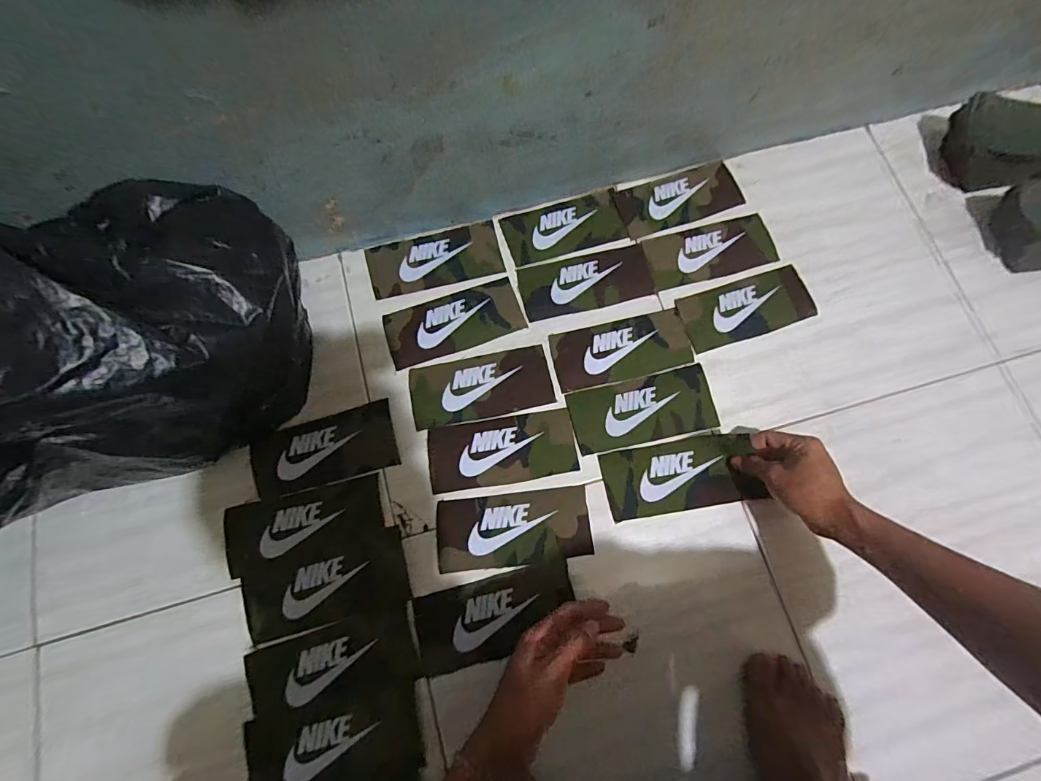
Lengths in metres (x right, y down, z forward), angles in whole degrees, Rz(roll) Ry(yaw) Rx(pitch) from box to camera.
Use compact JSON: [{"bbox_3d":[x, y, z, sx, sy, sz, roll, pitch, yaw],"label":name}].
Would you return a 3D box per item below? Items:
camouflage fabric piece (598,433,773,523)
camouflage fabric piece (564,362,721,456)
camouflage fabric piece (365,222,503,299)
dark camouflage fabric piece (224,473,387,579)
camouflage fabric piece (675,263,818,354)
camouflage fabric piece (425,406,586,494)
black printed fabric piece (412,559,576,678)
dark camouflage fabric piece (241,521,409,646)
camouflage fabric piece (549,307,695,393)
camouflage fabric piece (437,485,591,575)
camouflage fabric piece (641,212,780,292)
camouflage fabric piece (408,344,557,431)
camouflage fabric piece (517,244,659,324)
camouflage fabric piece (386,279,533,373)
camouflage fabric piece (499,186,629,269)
[{"bbox_3d":[0.189,0.100,0.518,0.174,0.019,0.081,-10,75,1],"label":"camouflage fabric piece"},{"bbox_3d":[0.151,0.024,0.540,0.174,0.005,0.079,-13,76,-5],"label":"camouflage fabric piece"},{"bbox_3d":[-0.115,-0.176,0.592,0.175,0.006,0.080,-15,78,-4],"label":"camouflage fabric piece"},{"bbox_3d":[-0.245,0.153,0.499,0.173,0.007,0.076,-13,74,-4],"label":"dark camouflage fabric piece"},{"bbox_3d":[0.300,-0.110,0.576,0.179,0.008,0.078,-18,76,-6],"label":"camouflage fabric piece"},{"bbox_3d":[-0.021,0.071,0.526,0.173,0.004,0.076,-9,76,-4],"label":"camouflage fabric piece"},{"bbox_3d":[-0.026,0.248,0.482,0.173,0.007,0.080,-15,77,-3],"label":"black printed fabric piece"},{"bbox_3d":[-0.213,0.215,0.482,0.171,0.010,0.078,-15,76,-5],"label":"dark camouflage fabric piece"},{"bbox_3d":[0.129,-0.053,0.560,0.173,0.004,0.078,-13,76,-5],"label":"camouflage fabric piece"},{"bbox_3d":[-0.007,0.159,0.505,0.173,0.005,0.078,-6,73,0],"label":"camouflage fabric piece"},{"bbox_3d":[0.260,-0.191,0.598,0.177,0.005,0.076,-16,76,-5],"label":"camouflage fabric piece"},{"bbox_3d":[-0.049,-0.006,0.545,0.172,0.005,0.081,-10,76,-4],"label":"camouflage fabric piece"},{"bbox_3d":[0.088,-0.146,0.584,0.175,0.004,0.078,-13,76,-5],"label":"camouflage fabric piece"},{"bbox_3d":[-0.085,-0.088,0.567,0.173,0.004,0.077,-18,77,-6],"label":"camouflage fabric piece"},{"bbox_3d":[0.061,-0.225,0.606,0.162,0.006,0.080,-16,76,-5],"label":"camouflage fabric piece"}]

